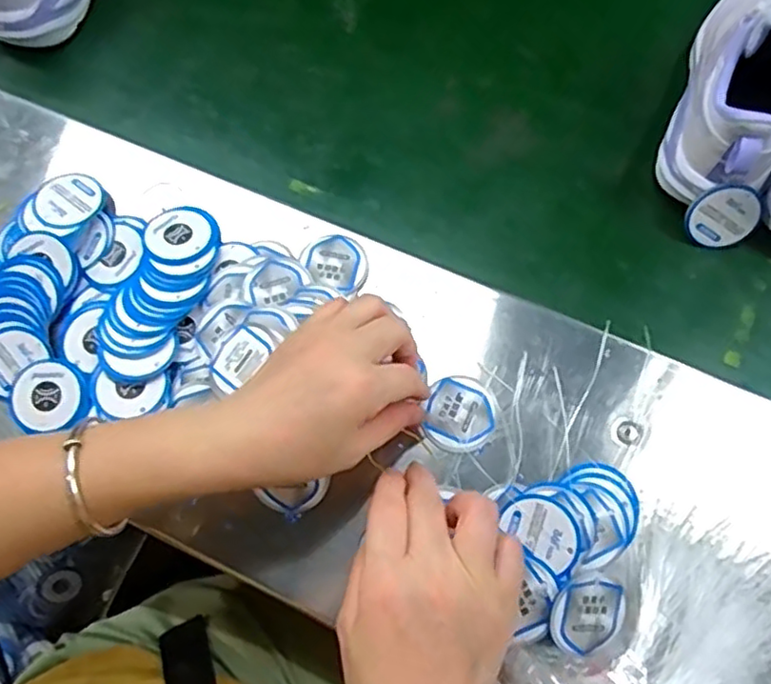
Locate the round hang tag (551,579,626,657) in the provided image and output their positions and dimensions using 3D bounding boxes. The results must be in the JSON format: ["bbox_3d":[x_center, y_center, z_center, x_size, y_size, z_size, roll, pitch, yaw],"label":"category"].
[{"bbox_3d":[0.115,0.155,0.365,0.046,0.005,0.042,-1,93,-16],"label":"round hang tag"}]

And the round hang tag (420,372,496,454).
[{"bbox_3d":[0.048,0.045,0.411,0.042,0.005,0.048,12,71,5],"label":"round hang tag"}]

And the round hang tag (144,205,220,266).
[{"bbox_3d":[-0.143,-0.076,0.451,0.049,0.008,0.048,0,71,0],"label":"round hang tag"}]

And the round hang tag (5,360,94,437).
[{"bbox_3d":[-0.220,0.035,0.422,0.053,0.007,0.044,-18,72,-6],"label":"round hang tag"}]

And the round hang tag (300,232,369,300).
[{"bbox_3d":[-0.035,-0.055,0.446,0.041,0.005,0.045,0,71,0],"label":"round hang tag"}]

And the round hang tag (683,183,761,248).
[{"bbox_3d":[0.236,-0.087,0.449,0.048,0.046,0.004,31,35,-17],"label":"round hang tag"}]

